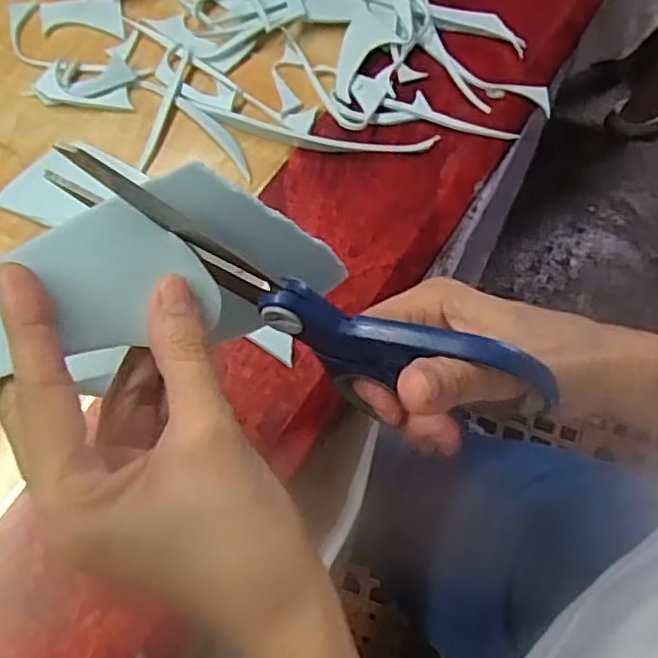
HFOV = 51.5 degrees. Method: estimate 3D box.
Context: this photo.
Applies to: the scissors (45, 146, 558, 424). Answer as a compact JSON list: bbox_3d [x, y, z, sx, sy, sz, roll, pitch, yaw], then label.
[{"bbox_3d":[-0.011,-0.009,0.245,0.179,0.051,0.020,26,72,-8],"label":"scissors"}]

